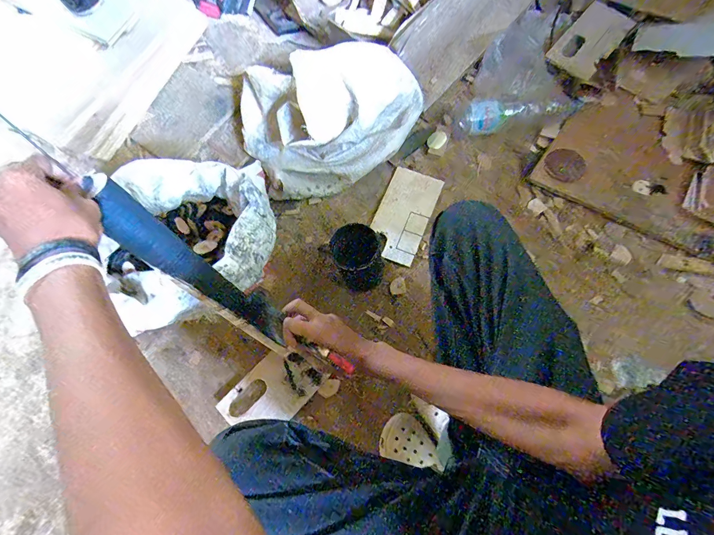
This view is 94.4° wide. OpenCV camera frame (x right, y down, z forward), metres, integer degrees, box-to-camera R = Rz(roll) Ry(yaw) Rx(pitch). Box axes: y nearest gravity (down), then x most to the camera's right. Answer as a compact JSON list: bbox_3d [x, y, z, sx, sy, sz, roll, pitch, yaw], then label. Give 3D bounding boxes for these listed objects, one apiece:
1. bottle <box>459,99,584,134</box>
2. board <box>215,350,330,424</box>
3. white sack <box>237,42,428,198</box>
[{"bbox_3d":[0.422,-0.408,0.877,0.313,0.085,0.063,-10,70,-2],"label":"bottle"},{"bbox_3d":[-0.174,0.258,0.688,0.126,0.017,0.191,41,76,15],"label":"board"},{"bbox_3d":[-0.075,-0.404,0.839,0.432,0.198,0.351,-21,71,-9],"label":"white sack"}]

